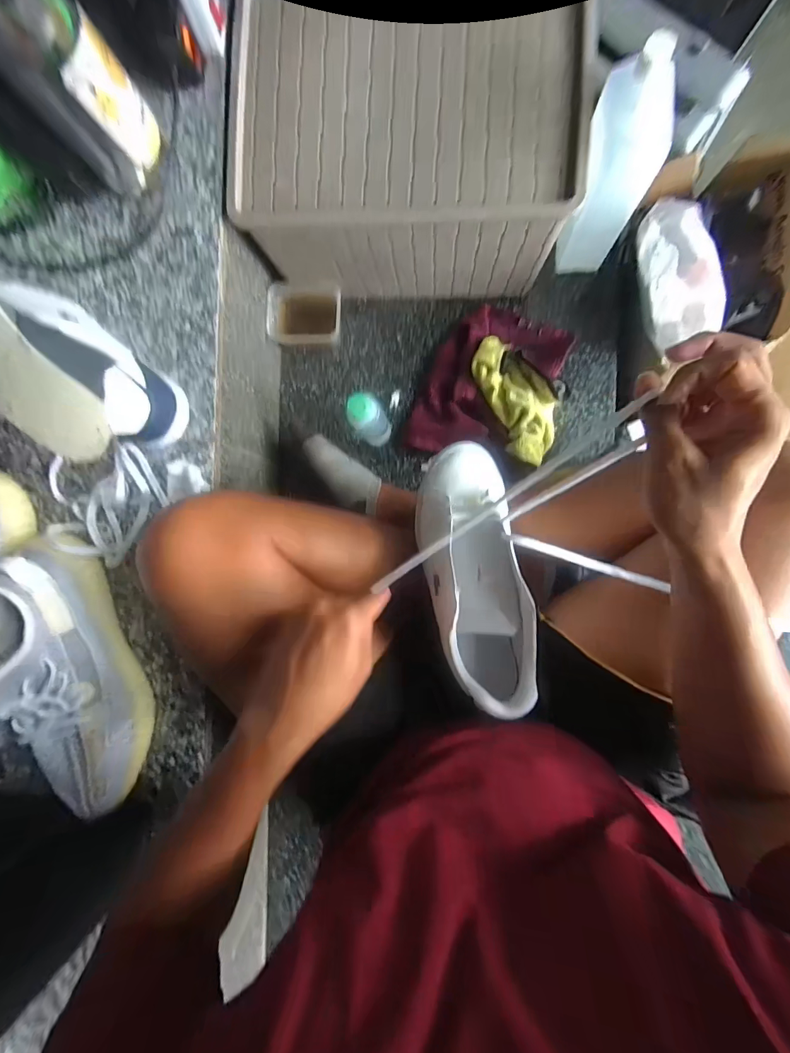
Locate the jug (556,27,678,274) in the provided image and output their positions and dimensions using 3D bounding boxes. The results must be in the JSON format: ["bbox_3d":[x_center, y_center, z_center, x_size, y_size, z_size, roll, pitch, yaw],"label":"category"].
[{"bbox_3d":[0.252,-0.406,0.485,0.072,0.209,0.108,-2,89,6],"label":"jug"}]

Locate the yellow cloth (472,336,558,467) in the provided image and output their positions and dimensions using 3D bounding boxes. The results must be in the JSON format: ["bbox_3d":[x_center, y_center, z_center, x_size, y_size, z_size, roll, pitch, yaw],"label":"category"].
[{"bbox_3d":[0.173,-0.178,0.571,0.086,0.042,0.181,-22,87,6],"label":"yellow cloth"}]

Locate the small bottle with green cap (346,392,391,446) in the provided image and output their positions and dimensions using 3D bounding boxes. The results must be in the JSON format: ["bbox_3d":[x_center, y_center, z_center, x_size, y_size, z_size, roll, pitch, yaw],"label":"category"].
[{"bbox_3d":[-0.032,-0.142,0.561,0.043,0.143,0.035,-38,86,5],"label":"small bottle with green cap"}]

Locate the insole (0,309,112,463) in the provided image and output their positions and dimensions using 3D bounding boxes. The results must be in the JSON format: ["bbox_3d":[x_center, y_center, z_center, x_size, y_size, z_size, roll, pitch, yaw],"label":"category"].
[{"bbox_3d":[-0.375,-0.162,0.373,0.090,0.033,0.273,-45,85,4],"label":"insole"}]

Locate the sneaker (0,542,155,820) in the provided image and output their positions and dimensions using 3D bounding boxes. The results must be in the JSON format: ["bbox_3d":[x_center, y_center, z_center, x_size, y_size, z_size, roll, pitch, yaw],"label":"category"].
[{"bbox_3d":[-0.349,0.163,0.422,0.108,0.117,0.284,-19,88,6],"label":"sneaker"}]

